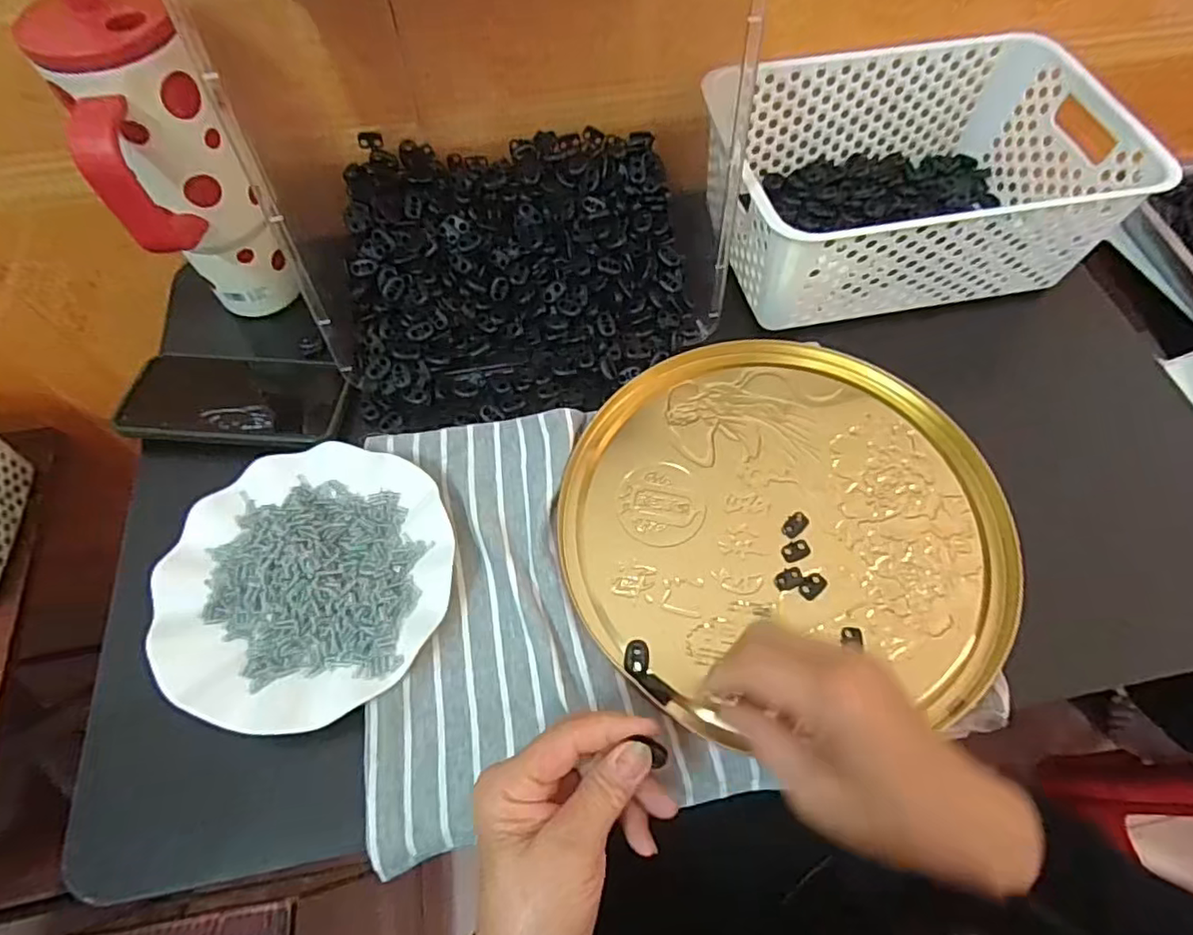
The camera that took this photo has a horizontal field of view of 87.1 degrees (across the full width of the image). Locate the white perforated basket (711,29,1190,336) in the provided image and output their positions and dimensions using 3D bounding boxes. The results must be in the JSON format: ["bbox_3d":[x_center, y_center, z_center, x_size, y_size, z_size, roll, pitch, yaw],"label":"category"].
[{"bbox_3d":[0.250,-0.241,0.522,0.302,0.100,0.203,-10,62,-5],"label":"white perforated basket"}]

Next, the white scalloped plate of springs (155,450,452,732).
[{"bbox_3d":[-0.185,0.072,0.406,0.176,0.020,0.178,0,62,0],"label":"white scalloped plate of springs"}]

